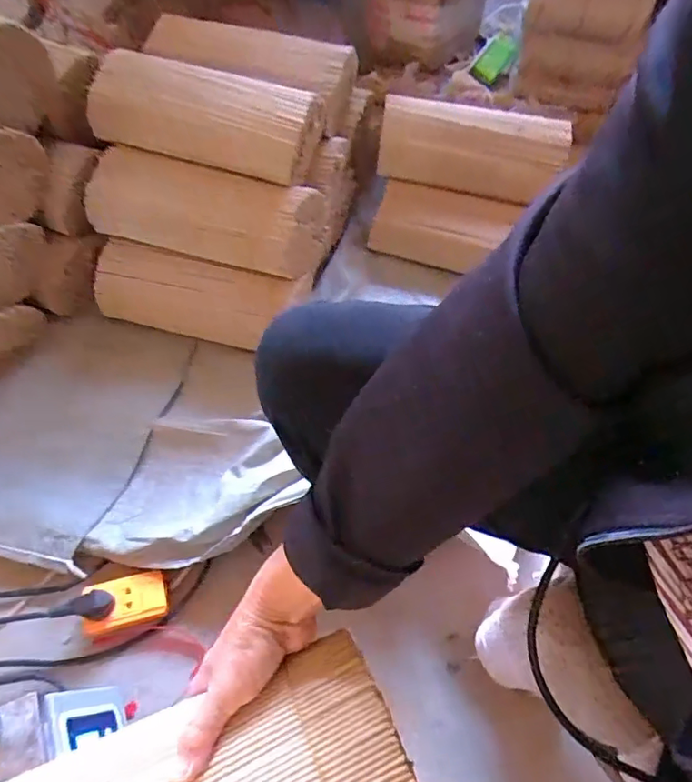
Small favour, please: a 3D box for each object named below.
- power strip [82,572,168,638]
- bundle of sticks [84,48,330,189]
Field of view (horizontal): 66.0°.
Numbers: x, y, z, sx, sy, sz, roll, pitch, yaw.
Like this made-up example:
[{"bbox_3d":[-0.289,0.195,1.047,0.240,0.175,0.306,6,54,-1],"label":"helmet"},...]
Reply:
[{"bbox_3d":[-0.266,0.255,0.647,0.096,0.026,0.057,-11,58,-10],"label":"power strip"},{"bbox_3d":[-0.210,-0.399,0.779,0.336,0.108,0.110,19,58,10],"label":"bundle of sticks"}]

